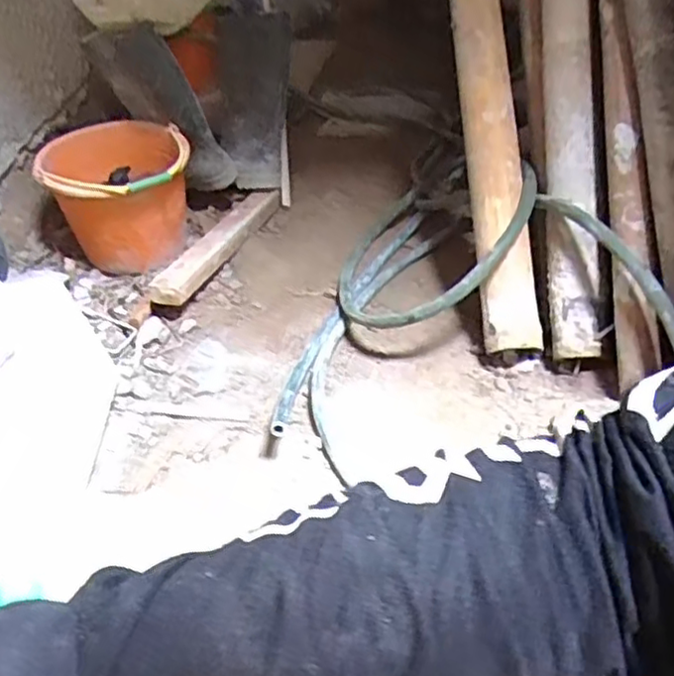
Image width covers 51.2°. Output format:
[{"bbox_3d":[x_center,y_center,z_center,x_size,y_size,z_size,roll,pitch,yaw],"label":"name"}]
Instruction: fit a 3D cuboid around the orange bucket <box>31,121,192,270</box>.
[{"bbox_3d":[-0.425,-0.296,1.414,0.268,0.193,0.319,-21,44,-14],"label":"orange bucket"}]

